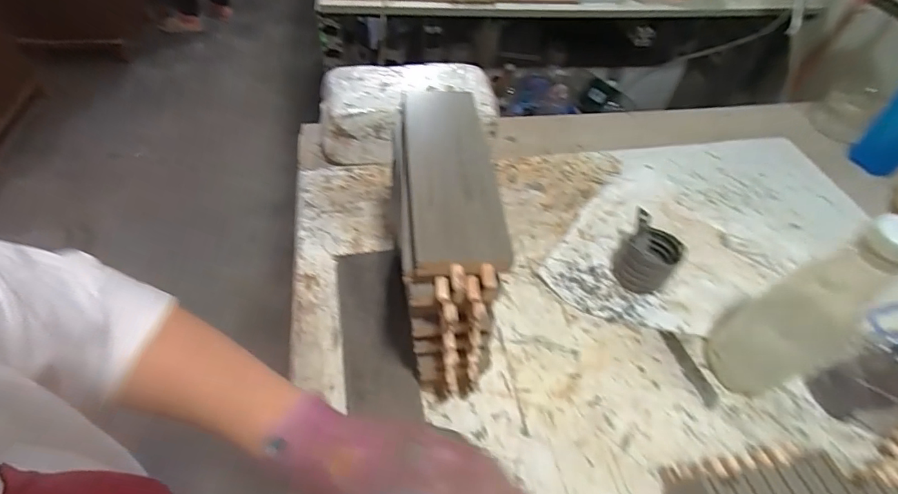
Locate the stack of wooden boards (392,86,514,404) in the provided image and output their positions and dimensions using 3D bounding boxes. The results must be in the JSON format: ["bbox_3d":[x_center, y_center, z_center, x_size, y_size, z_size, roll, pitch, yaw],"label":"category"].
[{"bbox_3d":[-0.004,0.014,0.431,0.071,0.219,0.206,-1,50,-5],"label":"stack of wooden boards"}]

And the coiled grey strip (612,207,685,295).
[{"bbox_3d":[0.240,0.013,0.551,0.069,0.064,0.064,32,55,21],"label":"coiled grey strip"}]

